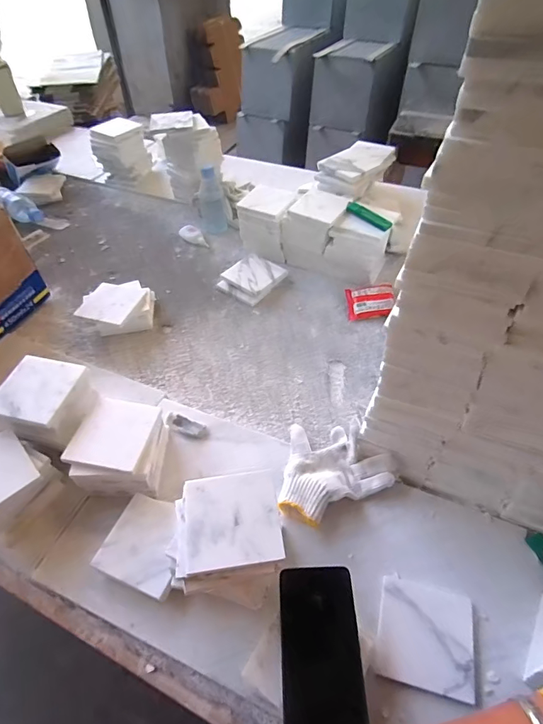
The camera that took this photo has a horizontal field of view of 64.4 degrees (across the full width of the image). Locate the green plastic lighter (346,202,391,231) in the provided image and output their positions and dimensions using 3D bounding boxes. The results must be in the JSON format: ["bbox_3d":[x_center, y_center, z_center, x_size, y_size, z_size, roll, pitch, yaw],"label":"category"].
[{"bbox_3d":[0.188,-0.291,0.850,0.026,0.009,0.115,-29,56,-22],"label":"green plastic lighter"}]

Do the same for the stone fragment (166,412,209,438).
[{"bbox_3d":[-0.132,0.099,0.681,0.068,0.013,0.029,18,52,15],"label":"stone fragment"}]

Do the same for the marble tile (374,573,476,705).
[{"bbox_3d":[0.173,0.306,0.485,0.100,0.011,0.103,12,51,10],"label":"marble tile"}]

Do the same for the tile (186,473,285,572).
[{"bbox_3d":[-0.043,0.169,0.466,0.101,0.009,0.098,-6,50,-5],"label":"tile"}]

